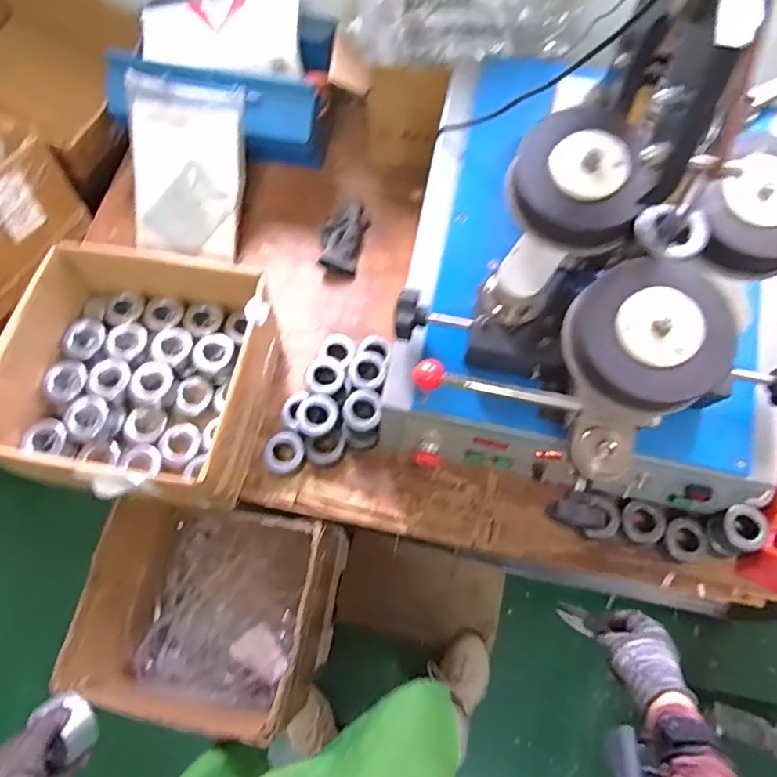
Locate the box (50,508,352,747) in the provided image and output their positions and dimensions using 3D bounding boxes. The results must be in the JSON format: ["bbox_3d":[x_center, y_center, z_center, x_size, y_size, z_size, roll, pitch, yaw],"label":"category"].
[{"bbox_3d":[-0.274,0.356,0.911,0.317,0.269,0.292,8,69,4],"label":"box"}]

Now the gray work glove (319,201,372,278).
[{"bbox_3d":[-0.080,-0.280,1.010,0.074,0.037,0.150,11,69,5],"label":"gray work glove"}]

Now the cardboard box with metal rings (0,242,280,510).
[{"bbox_3d":[-0.357,-0.017,0.811,0.334,0.148,0.340,9,69,4],"label":"cardboard box with metal rings"}]

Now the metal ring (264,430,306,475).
[{"bbox_3d":[-0.157,0.100,0.844,0.057,0.041,0.063,20,70,9],"label":"metal ring"}]

